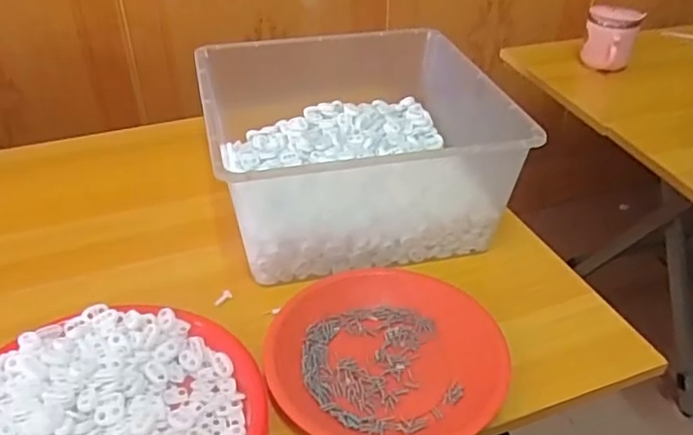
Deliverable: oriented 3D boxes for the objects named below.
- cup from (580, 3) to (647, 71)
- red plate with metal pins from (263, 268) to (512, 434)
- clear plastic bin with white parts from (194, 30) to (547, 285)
[{"bbox_3d":[0.421,-0.285,1.005,0.081,0.086,0.070,14,38,20],"label":"cup"},{"bbox_3d":[0.034,0.115,0.535,0.193,0.031,0.174,-1,35,0],"label":"red plate with metal pins"},{"bbox_3d":[0.003,-0.077,0.676,0.290,0.136,0.276,-10,36,-13],"label":"clear plastic bin with white parts"}]

